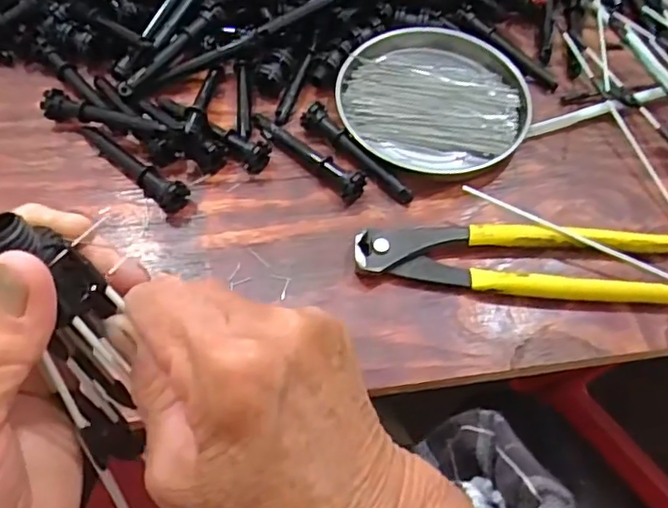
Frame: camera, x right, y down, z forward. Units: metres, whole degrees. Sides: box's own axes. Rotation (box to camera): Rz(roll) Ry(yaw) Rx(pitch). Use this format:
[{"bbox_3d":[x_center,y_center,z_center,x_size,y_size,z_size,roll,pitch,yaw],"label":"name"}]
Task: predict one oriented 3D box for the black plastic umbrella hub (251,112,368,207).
[{"bbox_3d":[-0.019,-0.069,0.409,0.093,0.018,0.020,39,69,16],"label":"black plastic umbrella hub"}]

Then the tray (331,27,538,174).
[{"bbox_3d":[0.072,-0.115,0.438,0.132,0.013,0.121,1,64,-2],"label":"tray"}]

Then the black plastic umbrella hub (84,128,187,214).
[{"bbox_3d":[-0.134,-0.059,0.399,0.090,0.021,0.020,36,68,14],"label":"black plastic umbrella hub"}]

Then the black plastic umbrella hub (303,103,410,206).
[{"bbox_3d":[0.016,-0.068,0.411,0.015,0.014,0.096,-40,71,-19],"label":"black plastic umbrella hub"}]

